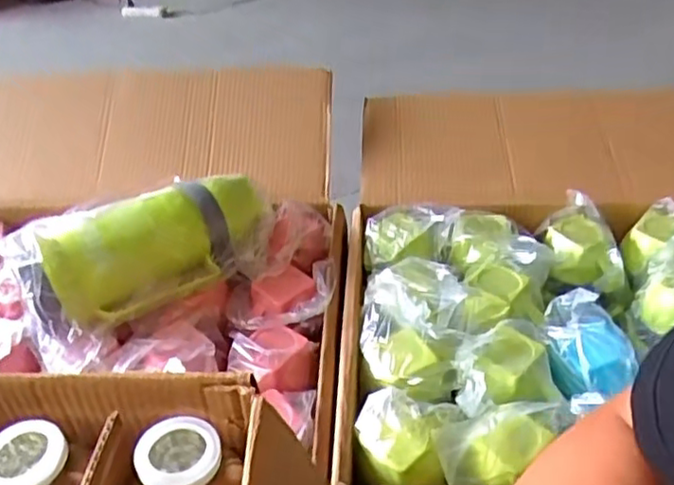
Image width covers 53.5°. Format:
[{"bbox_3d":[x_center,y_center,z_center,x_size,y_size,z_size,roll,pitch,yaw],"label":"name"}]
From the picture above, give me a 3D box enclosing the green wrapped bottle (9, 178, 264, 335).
[{"bbox_3d":[-0.230,0.007,0.829,0.305,0.106,0.108,-26,43,-27],"label":"green wrapped bottle"}]

